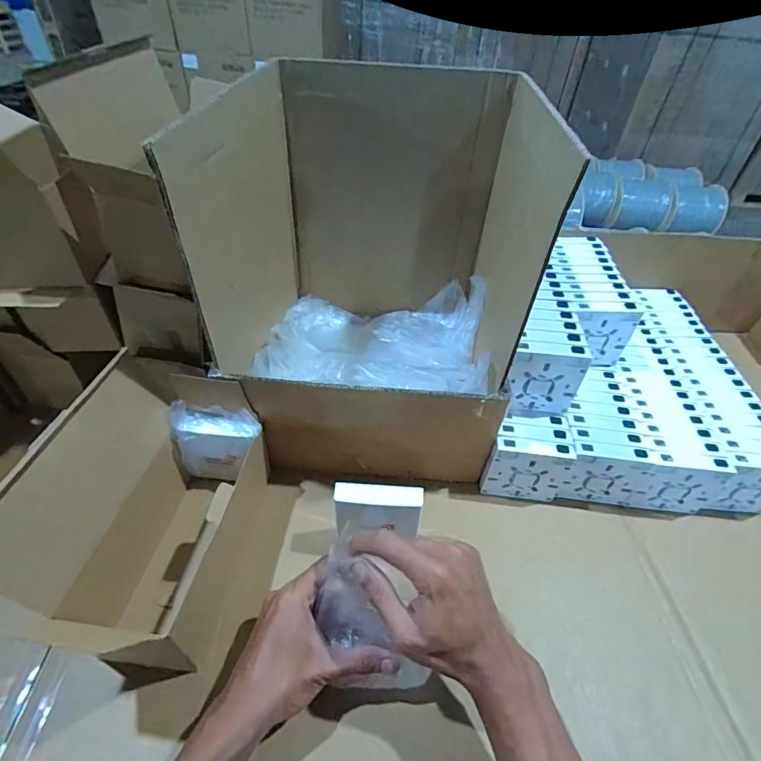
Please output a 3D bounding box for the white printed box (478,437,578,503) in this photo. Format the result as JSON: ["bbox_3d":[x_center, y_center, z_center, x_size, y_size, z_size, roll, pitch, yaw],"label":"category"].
[{"bbox_3d":[0.168,0.103,0.495,0.088,0.083,0.024,8,44,3],"label":"white printed box"}]

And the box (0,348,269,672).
[{"bbox_3d":[-0.197,0.113,0.399,0.134,0.176,0.223,7,44,3],"label":"box"}]

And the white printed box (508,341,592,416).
[{"bbox_3d":[0.183,-0.001,0.486,0.078,0.087,0.023,6,44,2],"label":"white printed box"}]

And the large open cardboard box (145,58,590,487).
[{"bbox_3d":[-0.018,-0.121,0.507,0.335,0.349,0.333,8,44,3],"label":"large open cardboard box"}]

